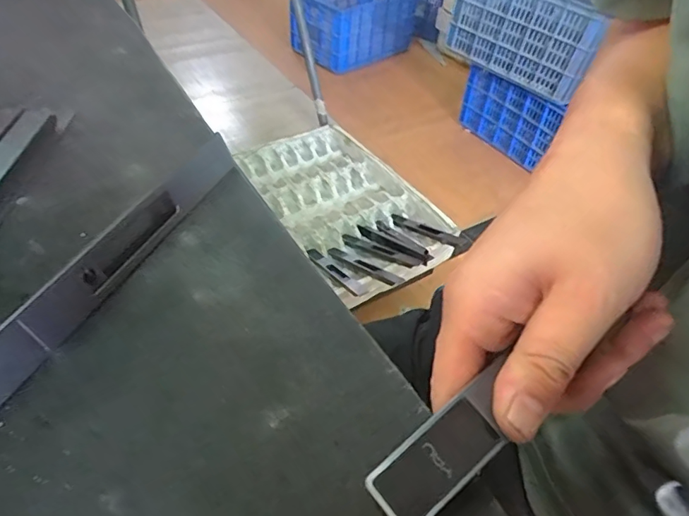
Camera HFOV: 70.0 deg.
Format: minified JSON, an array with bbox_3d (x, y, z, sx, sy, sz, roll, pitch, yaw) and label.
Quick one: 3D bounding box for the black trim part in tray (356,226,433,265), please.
[{"bbox_3d":[0.106,-0.029,1.076,0.042,0.024,0.197,-32,42,-28],"label":"black trim part in tray"}]

